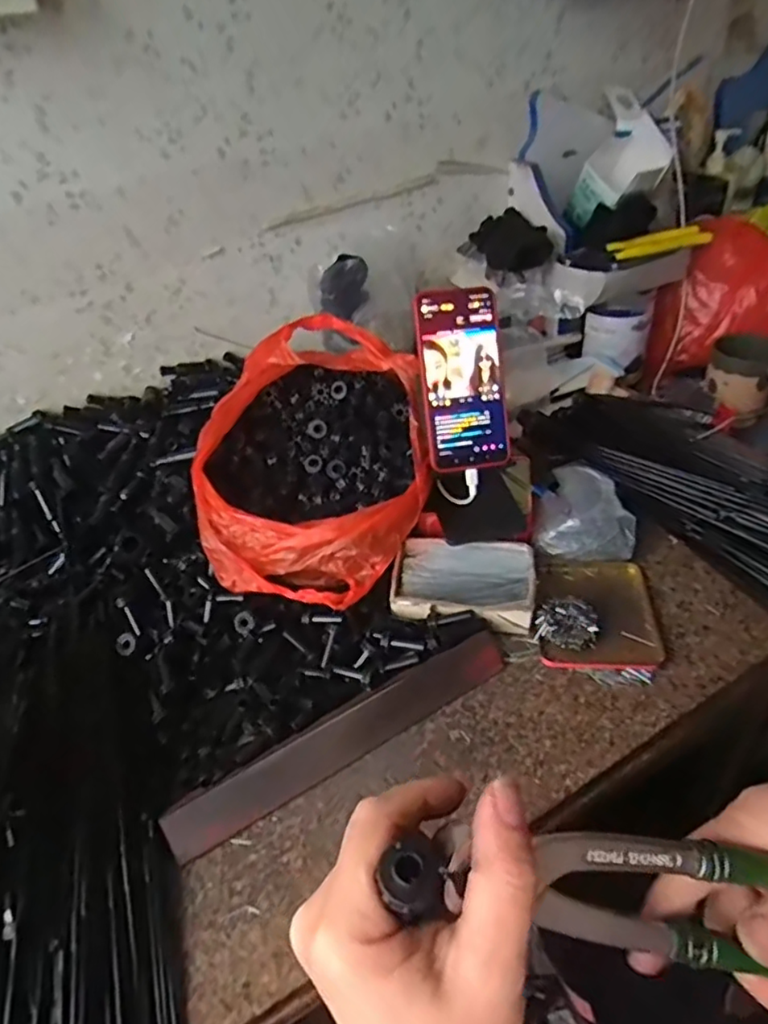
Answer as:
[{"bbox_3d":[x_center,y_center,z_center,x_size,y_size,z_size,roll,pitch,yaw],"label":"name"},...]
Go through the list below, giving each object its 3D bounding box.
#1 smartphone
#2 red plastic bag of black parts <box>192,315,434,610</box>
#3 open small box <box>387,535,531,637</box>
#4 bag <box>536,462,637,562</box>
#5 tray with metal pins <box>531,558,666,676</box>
[{"bbox_3d":[0.072,-0.121,0.563,0.078,0.161,0.014,-7,8,0],"label":"smartphone"},{"bbox_3d":[-0.068,-0.049,0.583,0.212,0.152,0.243,20,47,28],"label":"red plastic bag of black parts"},{"bbox_3d":[0.075,0.067,0.572,0.124,0.032,0.084,2,41,11],"label":"open small box"},{"bbox_3d":[0.207,0.002,0.620,0.093,0.048,0.109,10,43,18],"label":"bag"},{"bbox_3d":[0.189,0.086,0.552,0.107,0.016,0.125,1,41,9],"label":"tray with metal pins"}]

